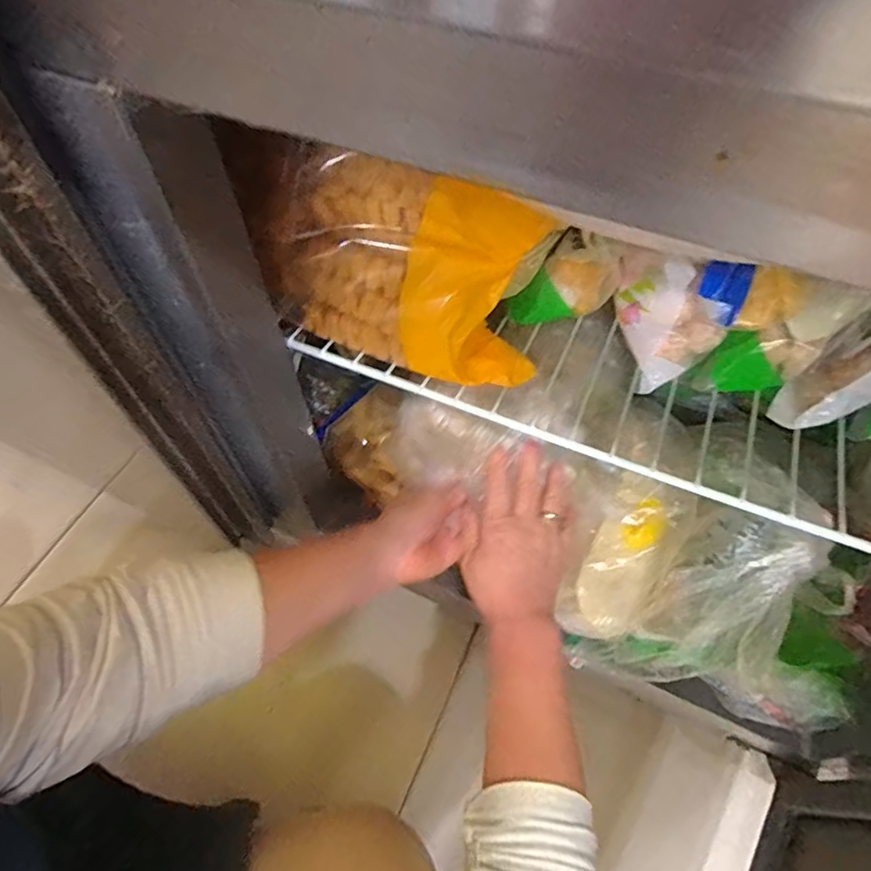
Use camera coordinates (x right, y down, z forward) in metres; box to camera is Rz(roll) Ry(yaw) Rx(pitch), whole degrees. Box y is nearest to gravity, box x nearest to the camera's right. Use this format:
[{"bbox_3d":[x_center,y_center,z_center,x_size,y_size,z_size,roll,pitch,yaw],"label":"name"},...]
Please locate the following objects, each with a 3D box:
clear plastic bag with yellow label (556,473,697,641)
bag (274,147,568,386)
[{"bbox_3d":[0.164,0.109,0.490,0.073,0.048,0.153,31,89,18],"label":"clear plastic bag with yellow label"},{"bbox_3d":[-0.020,-0.119,0.417,0.207,0.131,0.083,22,62,13],"label":"bag"}]

